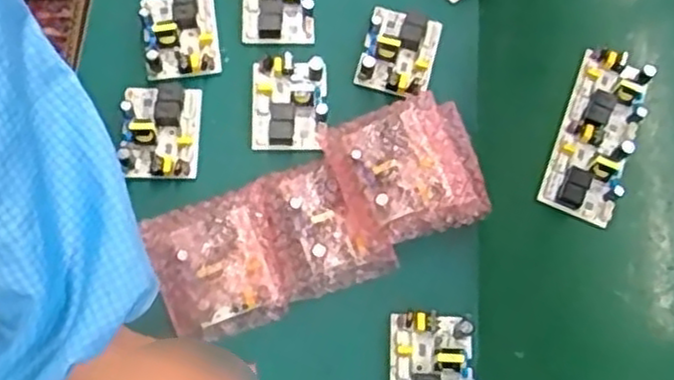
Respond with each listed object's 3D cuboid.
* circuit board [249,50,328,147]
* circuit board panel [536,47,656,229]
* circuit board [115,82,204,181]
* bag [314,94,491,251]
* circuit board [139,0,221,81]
[{"bbox_3d":[-0.041,-0.074,0.608,0.062,0.029,0.079,1,71,-5],"label":"circuit board"},{"bbox_3d":[0.232,-0.052,0.640,0.064,0.018,0.162,23,70,3],"label":"circuit board panel"},{"bbox_3d":[-0.145,-0.048,0.595,0.059,0.028,0.080,0,71,-5],"label":"circuit board"},{"bbox_3d":[0.059,-0.018,0.567,0.113,0.035,0.103,-20,74,-12],"label":"bag"},{"bbox_3d":[-0.136,-0.137,0.623,0.061,0.023,0.080,-7,71,-8],"label":"circuit board"}]

